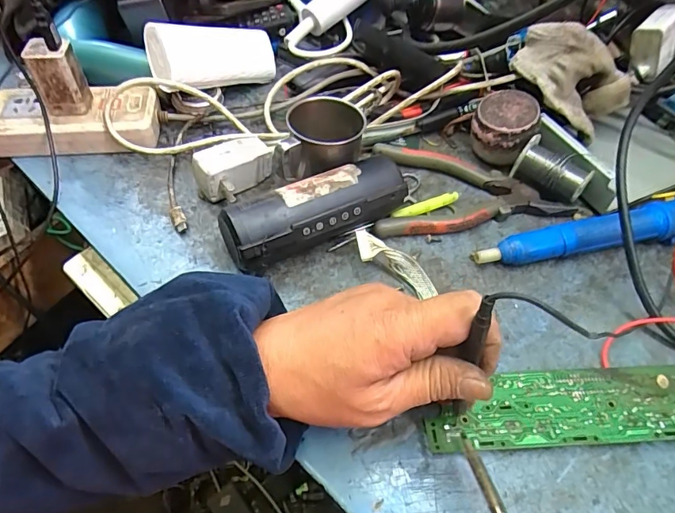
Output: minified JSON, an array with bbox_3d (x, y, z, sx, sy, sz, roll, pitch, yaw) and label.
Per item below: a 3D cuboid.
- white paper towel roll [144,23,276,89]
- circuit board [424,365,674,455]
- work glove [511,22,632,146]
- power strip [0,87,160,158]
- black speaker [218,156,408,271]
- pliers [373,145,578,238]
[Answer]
[{"bbox_3d":[-0.124,-0.209,0.469,0.144,0.048,0.056,-18,53,-38],"label":"white paper towel roll"},{"bbox_3d":[0.180,0.099,0.298,0.244,0.006,0.051,-3,52,-5],"label":"circuit board"},{"bbox_3d":[0.233,-0.176,0.458,0.113,0.084,0.070,13,52,6],"label":"work glove"},{"bbox_3d":[-0.248,-0.128,0.430,0.149,0.040,0.064,-3,52,-6],"label":"power strip"},{"bbox_3d":[-0.016,-0.032,0.368,0.151,0.053,0.043,-25,57,-22],"label":"black speaker"},{"bbox_3d":[0.116,-0.067,0.424,0.175,0.017,0.104,-4,52,-7],"label":"pliers"}]

